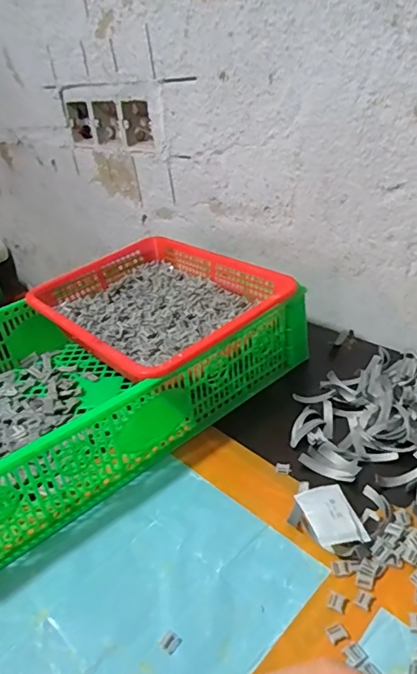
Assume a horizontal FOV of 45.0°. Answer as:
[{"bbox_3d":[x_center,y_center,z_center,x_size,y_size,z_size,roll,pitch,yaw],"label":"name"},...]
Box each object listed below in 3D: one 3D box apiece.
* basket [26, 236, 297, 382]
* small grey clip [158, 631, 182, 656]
[{"bbox_3d":[-0.060,-0.036,0.640,0.242,0.070,0.295,-29,36,-31],"label":"basket"},{"bbox_3d":[-0.027,0.219,0.361,0.013,0.004,0.013,17,38,35],"label":"small grey clip"}]

